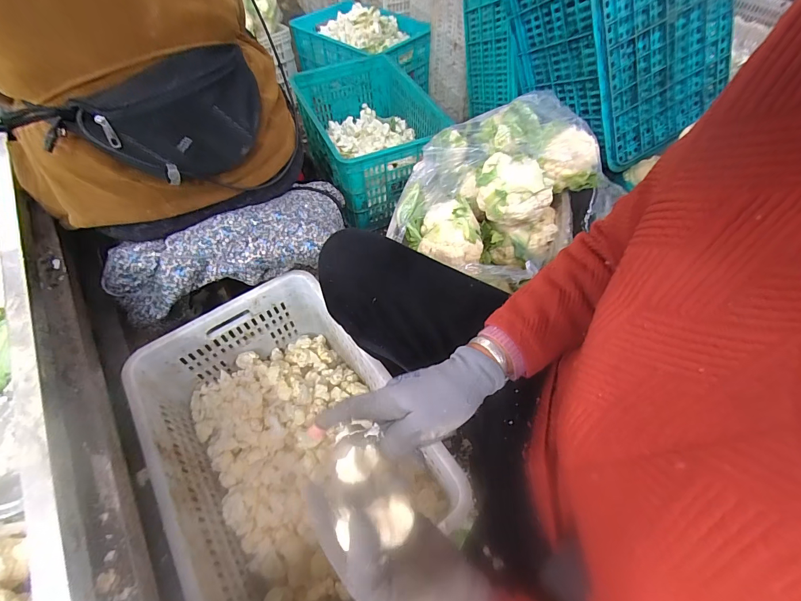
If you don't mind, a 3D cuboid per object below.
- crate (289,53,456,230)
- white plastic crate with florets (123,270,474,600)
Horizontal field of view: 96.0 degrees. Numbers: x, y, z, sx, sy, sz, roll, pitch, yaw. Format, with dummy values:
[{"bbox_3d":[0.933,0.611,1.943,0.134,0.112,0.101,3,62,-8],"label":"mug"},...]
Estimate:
[{"bbox_3d":[-0.120,-0.559,1.200,0.372,0.240,0.607,-25,58,-14],"label":"crate"},{"bbox_3d":[-0.187,0.242,0.624,0.346,0.209,0.509,-32,60,-18],"label":"white plastic crate with florets"}]

